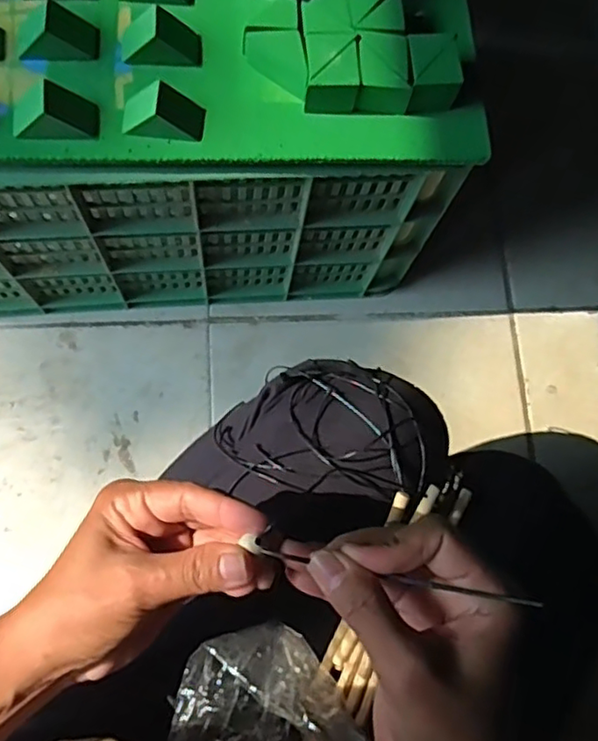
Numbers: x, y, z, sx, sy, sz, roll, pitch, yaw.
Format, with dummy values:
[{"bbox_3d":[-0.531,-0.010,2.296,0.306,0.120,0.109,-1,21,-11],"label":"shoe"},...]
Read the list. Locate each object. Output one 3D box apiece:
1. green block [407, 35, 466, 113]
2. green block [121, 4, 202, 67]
[{"bbox_3d":[0.106,-0.237,0.493,0.040,0.030,0.054,-3,76,-6],"label":"green block"},{"bbox_3d":[-0.109,-0.260,0.481,0.061,0.029,0.028,-2,76,-6],"label":"green block"}]

